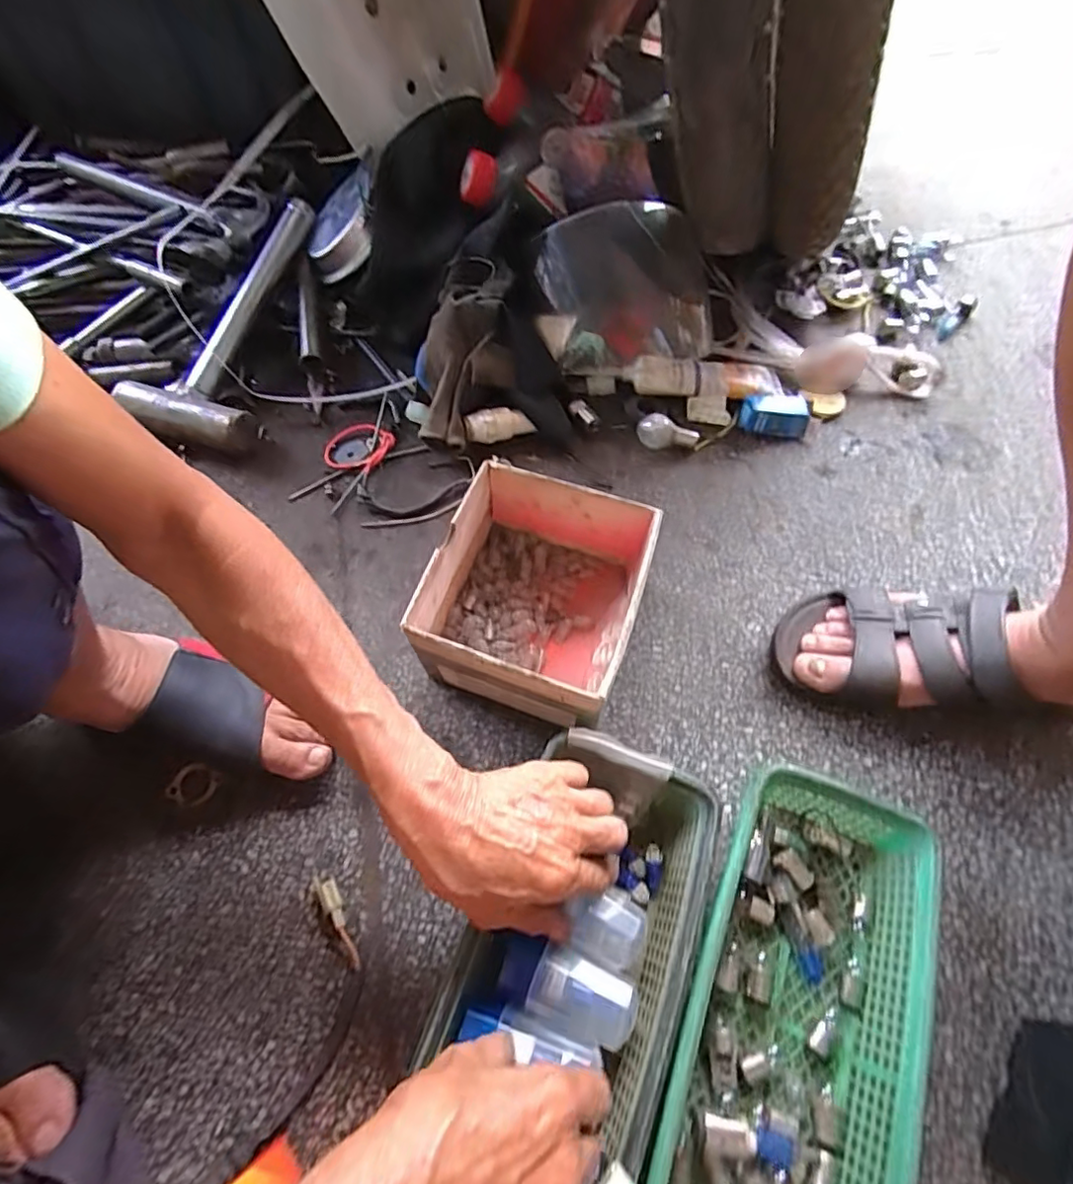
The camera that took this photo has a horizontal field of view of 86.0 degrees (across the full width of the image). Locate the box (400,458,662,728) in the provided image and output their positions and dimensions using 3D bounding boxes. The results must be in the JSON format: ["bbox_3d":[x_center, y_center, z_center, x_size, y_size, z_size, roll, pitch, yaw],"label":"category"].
[{"bbox_3d":[0.000,0.009,0.458,0.147,0.105,0.170,17,64,9],"label":"box"}]

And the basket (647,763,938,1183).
[{"bbox_3d":[0.150,0.262,0.345,0.132,0.062,0.287,21,65,11],"label":"basket"}]

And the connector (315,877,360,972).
[{"bbox_3d":[-0.136,0.227,0.401,0.014,0.012,0.063,-32,67,-15],"label":"connector"}]

